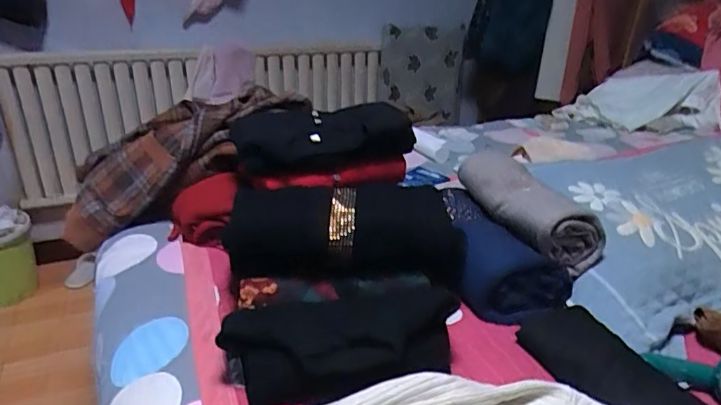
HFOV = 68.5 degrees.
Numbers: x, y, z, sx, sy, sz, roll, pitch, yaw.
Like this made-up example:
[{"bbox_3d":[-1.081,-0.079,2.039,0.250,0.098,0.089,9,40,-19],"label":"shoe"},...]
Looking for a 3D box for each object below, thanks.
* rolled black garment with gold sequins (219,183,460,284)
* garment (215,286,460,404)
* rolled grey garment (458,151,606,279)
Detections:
[{"bbox_3d":[-0.027,0.029,0.738,0.314,0.103,0.143,0,26,-5],"label":"rolled black garment with gold sequins"},{"bbox_3d":[-0.023,0.154,0.605,0.261,0.066,0.133,-5,28,-10],"label":"garment"},{"bbox_3d":[0.246,-0.004,0.802,0.097,0.088,0.255,-18,46,-29],"label":"rolled grey garment"}]

